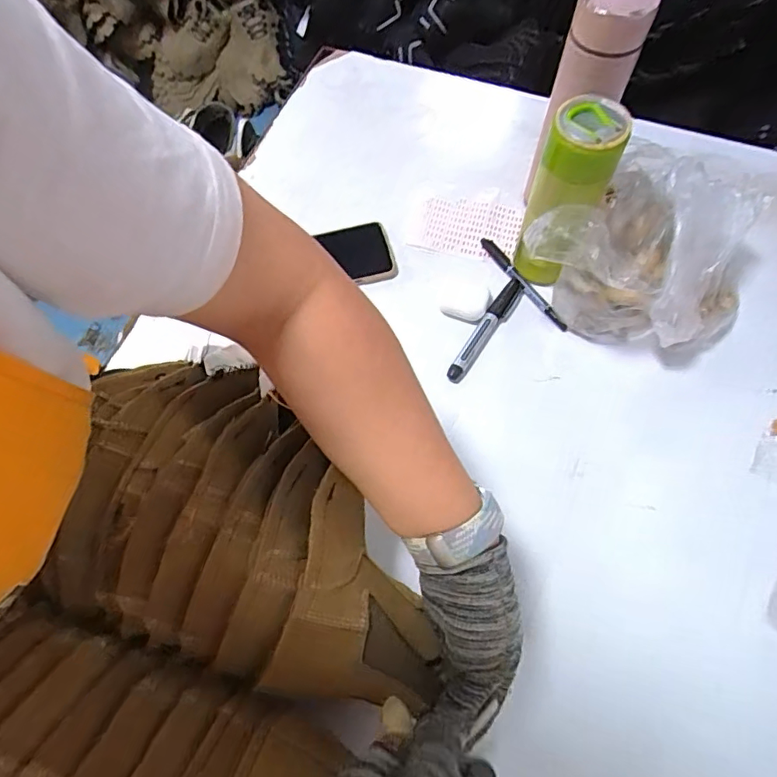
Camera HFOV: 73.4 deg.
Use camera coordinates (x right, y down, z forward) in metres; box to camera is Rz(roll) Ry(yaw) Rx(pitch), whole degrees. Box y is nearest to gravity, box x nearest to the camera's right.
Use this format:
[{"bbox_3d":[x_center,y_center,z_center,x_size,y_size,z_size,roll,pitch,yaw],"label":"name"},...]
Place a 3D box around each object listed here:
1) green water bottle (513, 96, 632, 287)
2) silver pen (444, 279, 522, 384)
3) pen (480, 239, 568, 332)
[{"bbox_3d":[0.168,-0.177,0.508,0.062,0.191,0.066,17,67,10],"label":"green water bottle"},{"bbox_3d":[0.106,-0.065,0.551,0.022,0.019,0.143,30,70,14],"label":"silver pen"},{"bbox_3d":[0.149,-0.118,0.576,0.014,0.007,0.142,-31,68,-12],"label":"pen"}]

